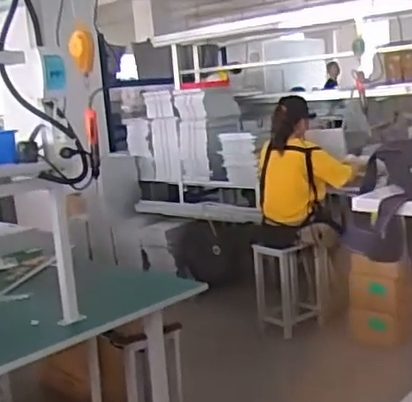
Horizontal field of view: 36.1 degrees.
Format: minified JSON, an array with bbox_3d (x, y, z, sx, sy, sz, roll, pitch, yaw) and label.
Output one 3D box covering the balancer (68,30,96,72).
[{"bbox_3d":[-0.354,-0.430,1.817,0.068,0.115,0.059,-7,10,-9],"label":"balancer"}]

